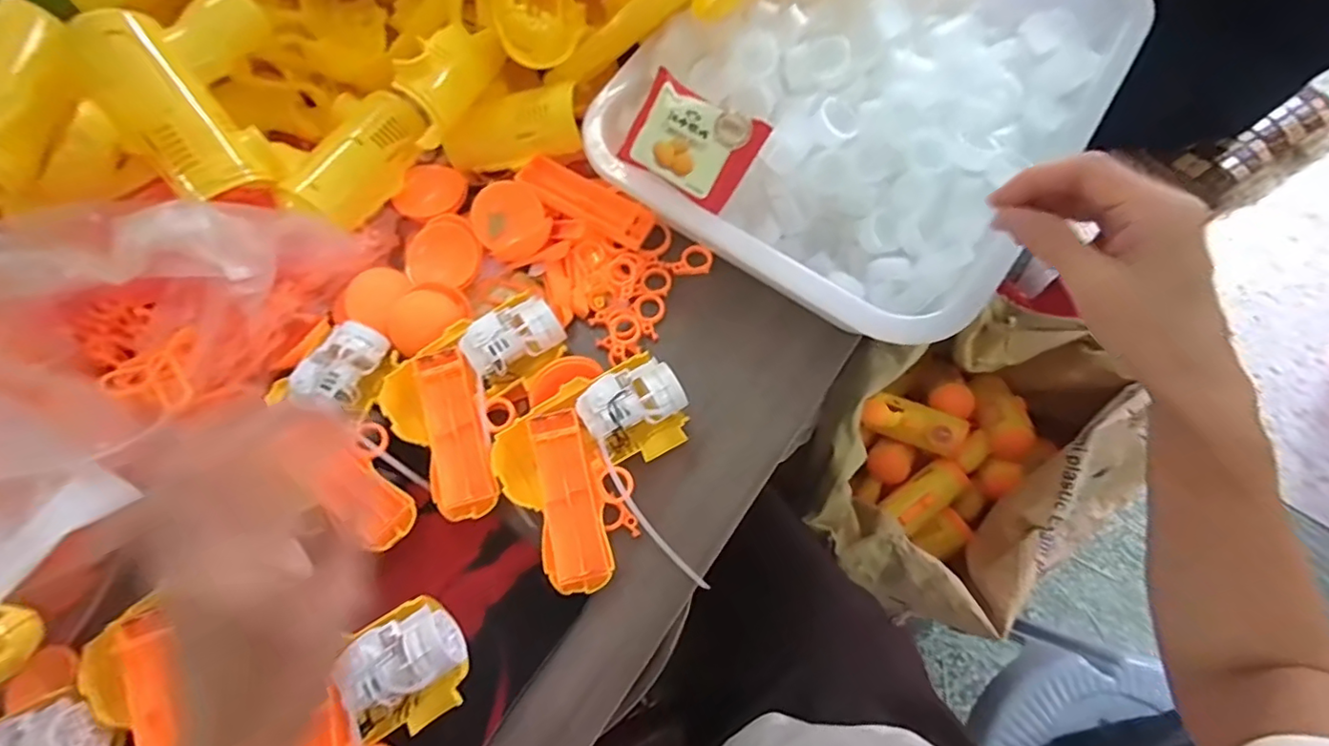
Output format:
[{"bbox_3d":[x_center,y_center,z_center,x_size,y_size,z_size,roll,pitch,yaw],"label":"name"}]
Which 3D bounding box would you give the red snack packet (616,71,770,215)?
[{"bbox_3d":[0.017,-0.151,0.371,0.082,0.013,0.059,33,106,8],"label":"red snack packet"}]

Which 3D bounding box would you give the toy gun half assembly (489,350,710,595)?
[{"bbox_3d":[-0.032,0.070,0.377,0.130,0.040,0.136,-30,72,-9],"label":"toy gun half assembly"}]

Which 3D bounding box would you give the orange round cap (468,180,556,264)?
[{"bbox_3d":[-0.120,-0.118,0.444,0.058,0.015,0.058,0,93,-5],"label":"orange round cap"}]

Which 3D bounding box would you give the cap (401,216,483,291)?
[{"bbox_3d":[-0.172,-0.094,0.445,0.055,0.010,0.056,25,90,-5],"label":"cap"}]

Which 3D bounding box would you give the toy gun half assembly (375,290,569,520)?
[{"bbox_3d":[-0.119,0.016,0.395,0.132,0.034,0.116,-35,73,-10],"label":"toy gun half assembly"}]

